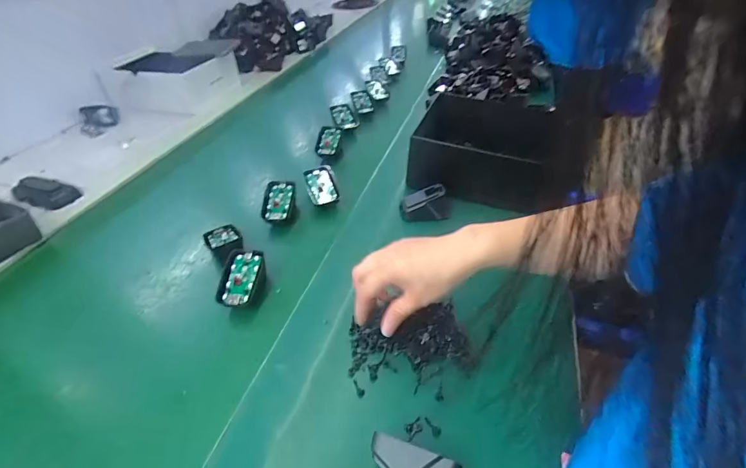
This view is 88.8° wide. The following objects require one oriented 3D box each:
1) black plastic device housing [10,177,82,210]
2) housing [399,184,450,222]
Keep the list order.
[{"bbox_3d":[-0.523,-0.067,0.607,0.092,0.025,0.052,13,44,17],"label":"black plastic device housing"},{"bbox_3d":[0.078,-0.042,0.555,0.078,0.045,0.033,-10,42,-9],"label":"housing"}]

